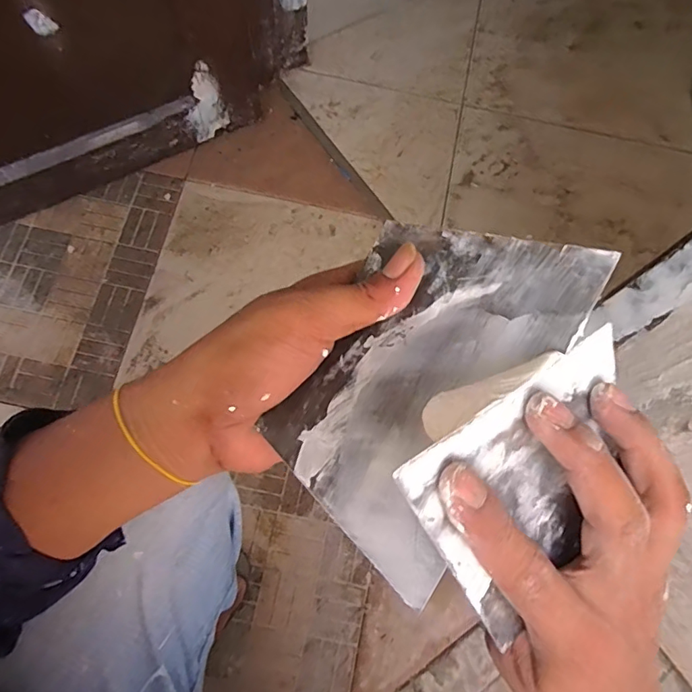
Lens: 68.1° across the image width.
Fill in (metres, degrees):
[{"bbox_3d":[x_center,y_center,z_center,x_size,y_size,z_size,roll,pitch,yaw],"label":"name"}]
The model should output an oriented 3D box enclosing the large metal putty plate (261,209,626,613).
[{"bbox_3d":[0.029,0.009,0.210,0.094,0.007,0.142,26,77,30],"label":"large metal putty plate"}]

